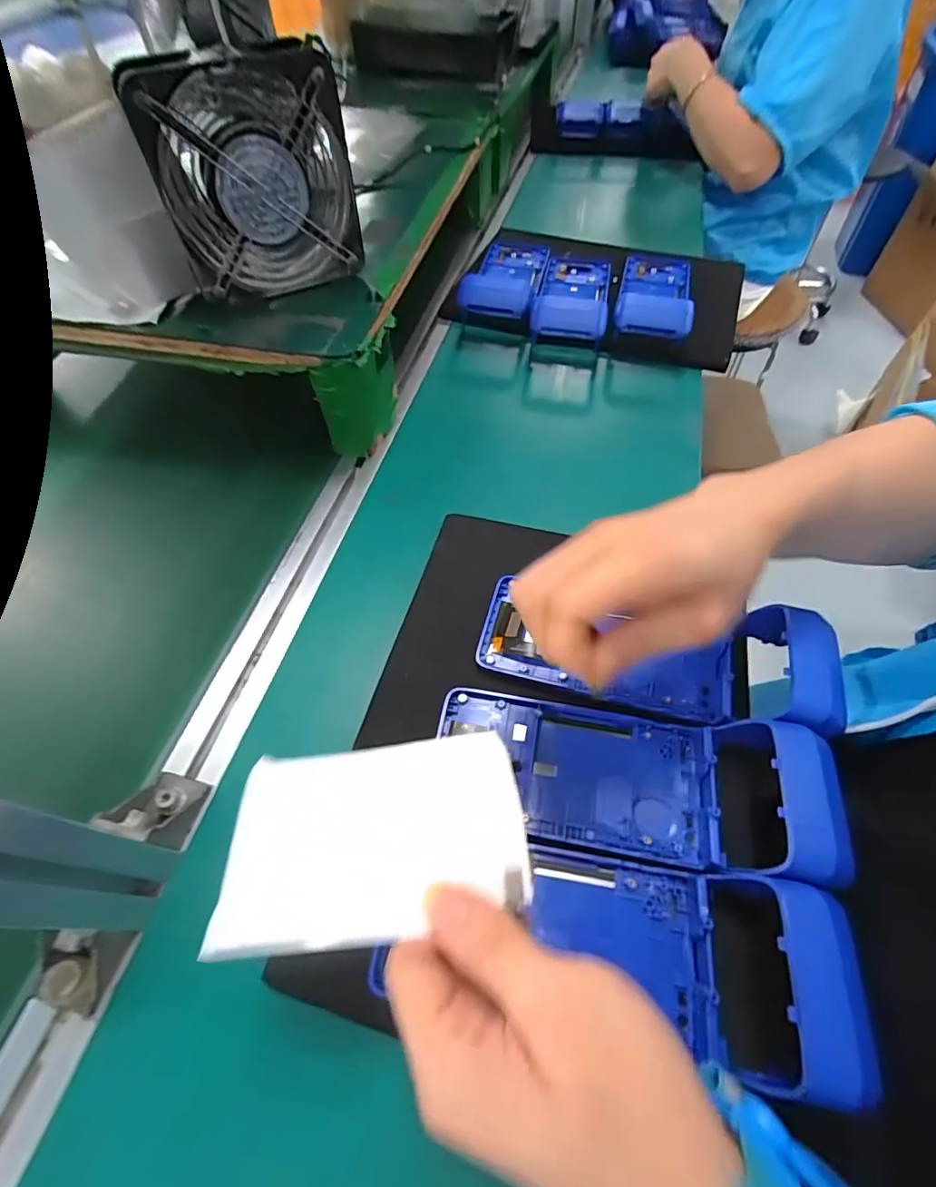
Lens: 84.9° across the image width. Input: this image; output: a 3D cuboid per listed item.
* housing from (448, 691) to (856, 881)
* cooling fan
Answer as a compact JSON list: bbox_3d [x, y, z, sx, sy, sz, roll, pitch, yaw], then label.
[{"bbox_3d":[0.089,0.102,0.296,0.217,0.043,0.083,9,56,6],"label":"housing"},{"bbox_3d":[-0.168,-0.330,0.410,0.146,0.144,0.056,-19,57,-13],"label":"cooling fan"}]

